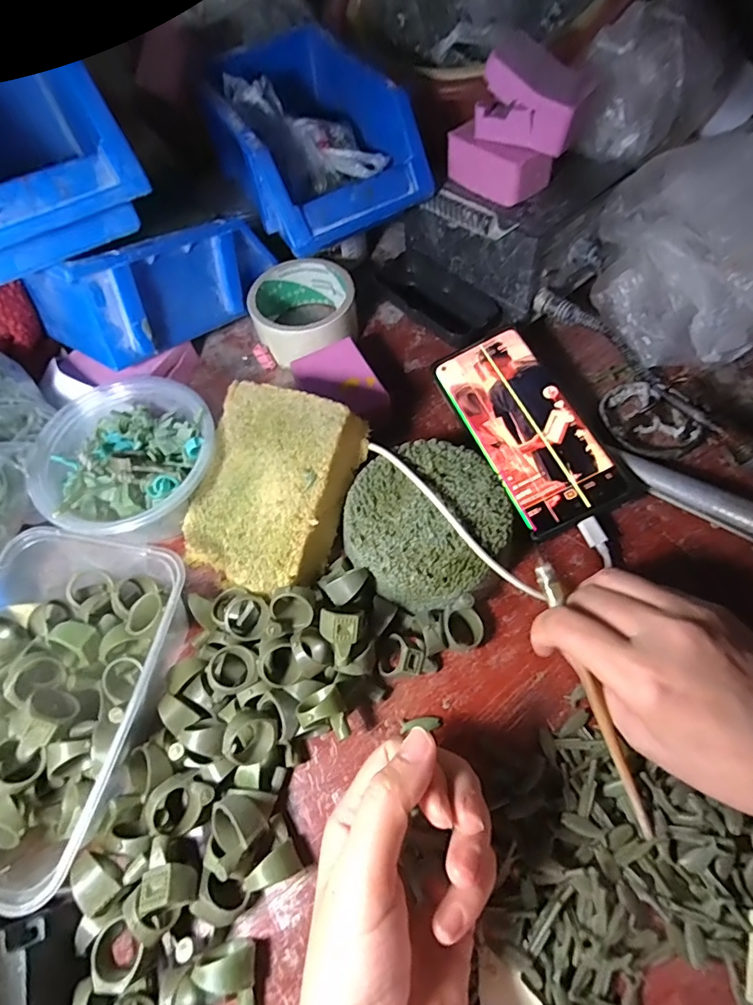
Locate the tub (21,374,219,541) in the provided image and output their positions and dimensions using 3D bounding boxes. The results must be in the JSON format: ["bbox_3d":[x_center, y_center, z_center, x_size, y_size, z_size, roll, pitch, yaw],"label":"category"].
[{"bbox_3d":[-0.168,-0.031,0.325,0.126,0.036,0.116,-2,63,4],"label":"tub"}]

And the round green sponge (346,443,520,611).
[{"bbox_3d":[0.032,0.011,0.309,0.099,0.031,0.099,-2,63,4],"label":"round green sponge"}]

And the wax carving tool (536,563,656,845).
[{"bbox_3d":[0.112,0.099,0.254,0.009,0.007,0.139,-18,81,-9],"label":"wax carving tool"}]

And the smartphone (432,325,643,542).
[{"bbox_3d":[0.108,-0.057,0.353,0.079,0.006,0.161,-27,66,4],"label":"smartphone"}]

